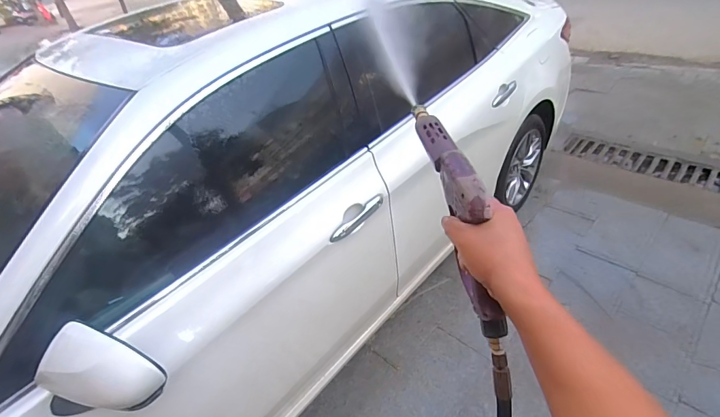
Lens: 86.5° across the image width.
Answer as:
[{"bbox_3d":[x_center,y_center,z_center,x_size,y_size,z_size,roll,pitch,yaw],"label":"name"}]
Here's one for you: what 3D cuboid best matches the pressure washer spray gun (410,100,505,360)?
[{"bbox_3d":[0.128,-0.027,0.505,0.035,0.128,0.393,-8,61,-4],"label":"pressure washer spray gun"}]

